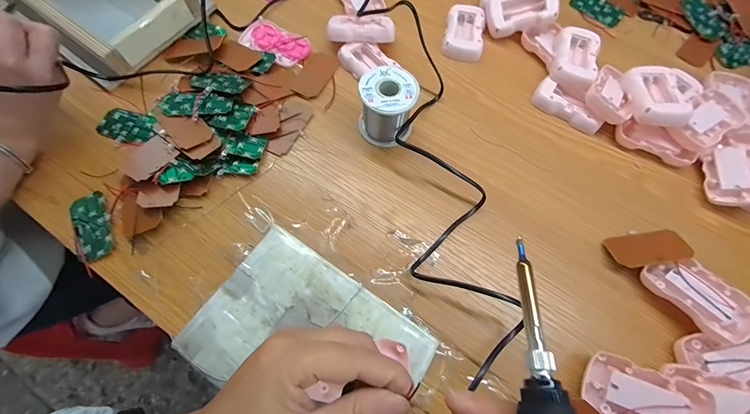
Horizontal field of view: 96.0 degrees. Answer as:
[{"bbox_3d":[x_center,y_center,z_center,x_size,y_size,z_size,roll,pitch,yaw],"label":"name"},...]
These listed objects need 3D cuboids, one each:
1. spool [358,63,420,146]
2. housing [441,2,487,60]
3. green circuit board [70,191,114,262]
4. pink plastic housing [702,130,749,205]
[{"bbox_3d":[0.013,-0.109,0.376,0.060,0.065,0.062,0,68,-1],"label":"spool"},{"bbox_3d":[0.121,-0.235,0.456,0.052,0.020,0.082,13,69,4],"label":"housing"},{"bbox_3d":[-0.286,0.018,0.342,0.035,0.006,0.072,-29,72,-12],"label":"green circuit board"},{"bbox_3d":[0.400,-0.042,0.377,0.057,0.018,0.085,-3,66,28],"label":"pink plastic housing"}]

